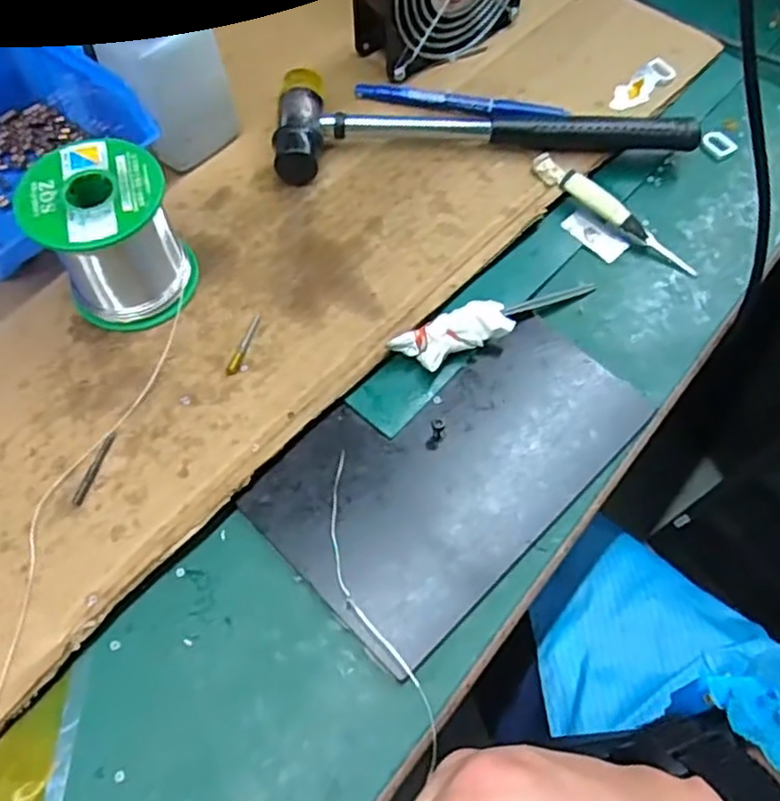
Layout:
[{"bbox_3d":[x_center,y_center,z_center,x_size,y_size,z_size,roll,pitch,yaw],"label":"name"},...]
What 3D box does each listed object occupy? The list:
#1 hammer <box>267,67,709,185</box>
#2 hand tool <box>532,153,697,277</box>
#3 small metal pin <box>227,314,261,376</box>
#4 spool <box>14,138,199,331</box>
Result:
[{"bbox_3d":[0.059,-0.173,0.435,0.257,0.026,0.071,-2,64,-3],"label":"hammer"},{"bbox_3d":[0.135,-0.113,0.419,0.117,0.017,0.017,38,68,15],"label":"hand tool"},{"bbox_3d":[-0.077,-0.031,0.367,0.006,0.004,0.039,15,64,5],"label":"small metal pin"},{"bbox_3d":[-0.142,-0.084,0.356,0.065,0.070,0.063,1,64,-2],"label":"spool"}]

